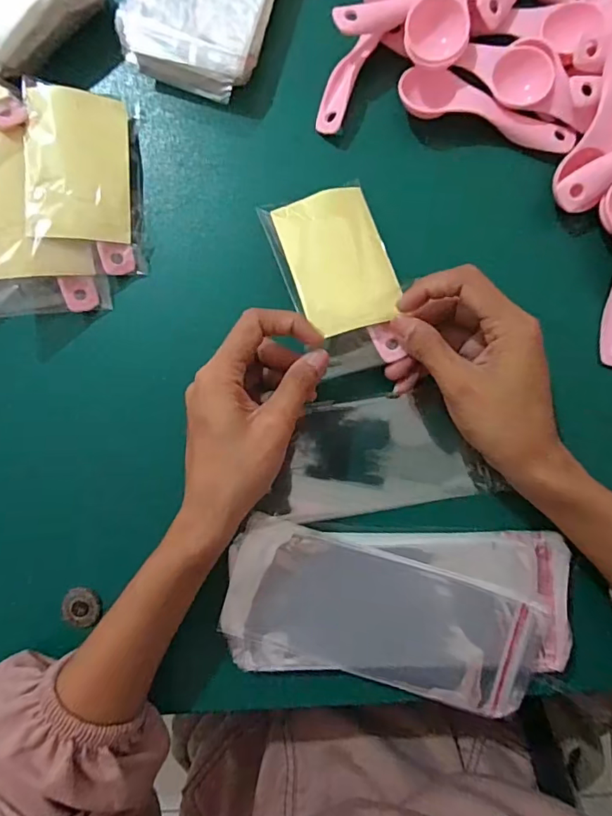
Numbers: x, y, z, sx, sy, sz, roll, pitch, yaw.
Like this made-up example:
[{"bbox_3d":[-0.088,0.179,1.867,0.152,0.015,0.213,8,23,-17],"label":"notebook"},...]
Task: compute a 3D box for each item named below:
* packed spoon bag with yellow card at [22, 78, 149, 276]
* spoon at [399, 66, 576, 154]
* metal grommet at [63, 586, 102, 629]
[{"bbox_3d":[-0.138,-0.143,0.312,0.067,0.010,0.112,-3,92,-18],"label":"packed spoon bag with yellow card"},{"bbox_3d":[0.113,-0.185,0.311,0.112,0.014,0.024,16,90,2],"label":"spoon"},{"bbox_3d":[-0.143,0.127,0.315,0.021,0.006,0.025,-36,89,1],"label":"metal grommet"}]

